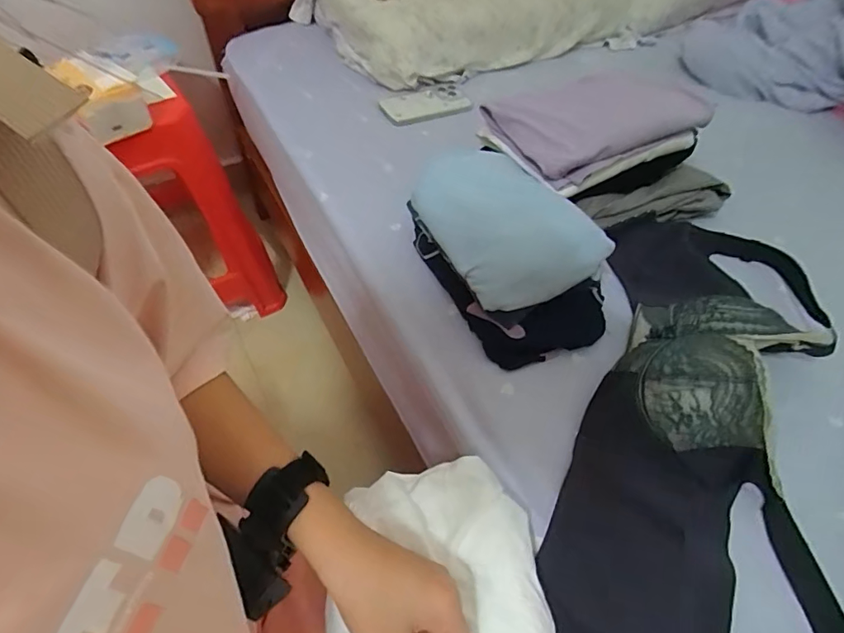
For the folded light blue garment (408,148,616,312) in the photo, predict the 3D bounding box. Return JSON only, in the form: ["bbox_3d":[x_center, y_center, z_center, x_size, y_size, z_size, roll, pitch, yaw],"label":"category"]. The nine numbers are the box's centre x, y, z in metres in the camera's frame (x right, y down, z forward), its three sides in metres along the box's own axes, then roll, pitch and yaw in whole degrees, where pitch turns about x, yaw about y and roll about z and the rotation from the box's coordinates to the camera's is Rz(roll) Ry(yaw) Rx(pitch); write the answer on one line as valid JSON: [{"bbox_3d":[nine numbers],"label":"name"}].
[{"bbox_3d":[0.078,-0.107,0.510,0.128,0.055,0.212,-22,57,-19],"label":"folded light blue garment"}]

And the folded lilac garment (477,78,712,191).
[{"bbox_3d":[0.204,-0.243,0.577,0.221,0.054,0.148,-19,55,-17],"label":"folded lilac garment"}]

